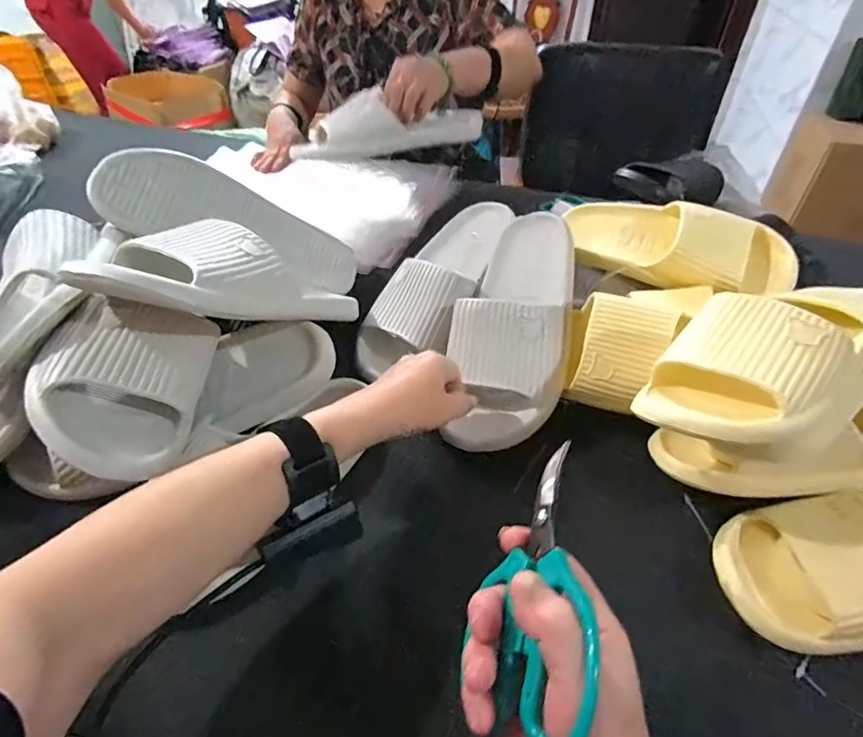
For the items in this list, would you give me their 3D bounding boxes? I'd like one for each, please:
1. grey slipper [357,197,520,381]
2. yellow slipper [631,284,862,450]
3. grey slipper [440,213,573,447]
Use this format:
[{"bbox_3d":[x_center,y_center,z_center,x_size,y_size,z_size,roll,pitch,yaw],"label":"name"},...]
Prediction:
[{"bbox_3d":[0.006,-0.104,0.561,0.107,0.055,0.264,24,65,23],"label":"grey slipper"},{"bbox_3d":[0.276,-0.023,0.368,0.263,0.061,0.113,-25,48,-25],"label":"yellow slipper"},{"bbox_3d":[0.081,-0.056,0.498,0.111,0.060,0.279,11,62,11],"label":"grey slipper"}]

